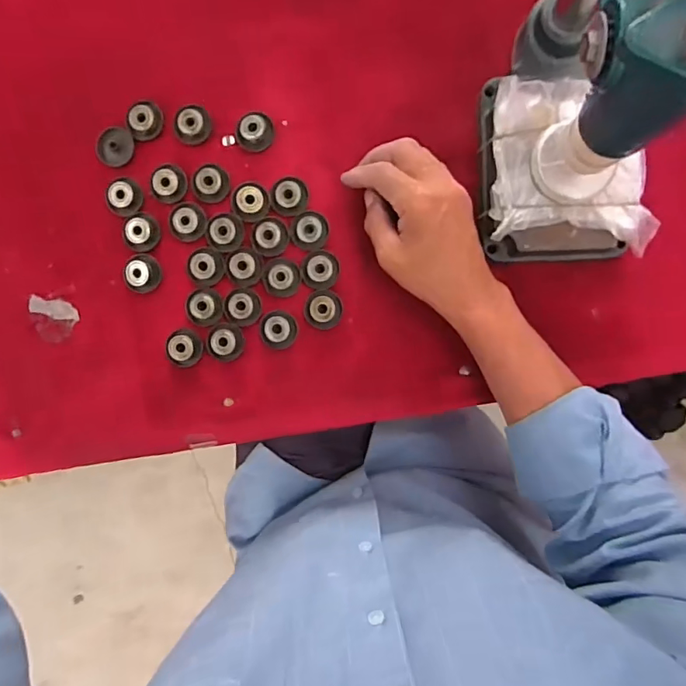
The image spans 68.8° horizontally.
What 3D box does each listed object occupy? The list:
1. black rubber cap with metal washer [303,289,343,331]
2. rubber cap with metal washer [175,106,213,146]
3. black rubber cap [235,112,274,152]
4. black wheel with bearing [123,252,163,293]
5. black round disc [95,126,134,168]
[{"bbox_3d":[-0.017,-0.028,0.426,0.031,0.011,0.032,-5,92,4],"label":"black rubber cap with metal washer"},{"bbox_3d":[-0.129,-0.185,0.427,0.030,0.010,0.030,0,92,4],"label":"rubber cap with metal washer"},{"bbox_3d":[-0.075,-0.177,0.421,0.032,0.015,0.026,-22,91,4],"label":"black rubber cap"},{"bbox_3d":[-0.173,-0.061,0.434,0.030,0.008,0.033,0,92,4],"label":"black wheel with bearing"},{"bbox_3d":[-0.198,-0.171,0.438,0.032,0.011,0.033,0,92,4],"label":"black round disc"}]

